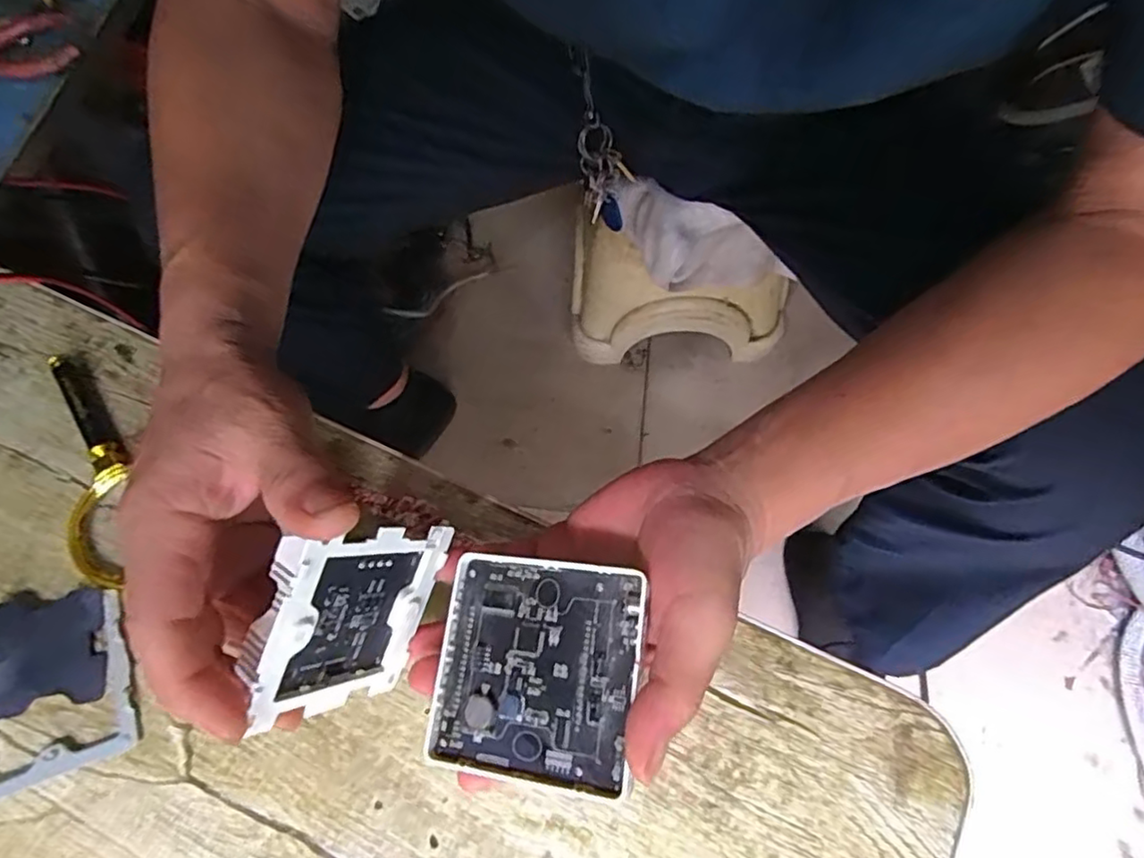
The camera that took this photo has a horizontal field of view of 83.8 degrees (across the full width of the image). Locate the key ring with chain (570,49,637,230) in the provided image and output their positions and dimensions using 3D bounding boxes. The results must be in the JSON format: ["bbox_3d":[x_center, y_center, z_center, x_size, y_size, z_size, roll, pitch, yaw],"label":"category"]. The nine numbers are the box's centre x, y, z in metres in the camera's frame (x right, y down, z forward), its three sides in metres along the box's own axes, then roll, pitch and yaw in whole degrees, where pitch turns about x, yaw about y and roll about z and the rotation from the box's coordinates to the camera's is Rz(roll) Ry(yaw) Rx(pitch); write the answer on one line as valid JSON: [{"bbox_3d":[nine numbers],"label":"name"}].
[{"bbox_3d":[0.025,-0.239,0.539,0.046,0.155,0.017,-27,51,-8],"label":"key ring with chain"}]

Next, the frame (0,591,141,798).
[{"bbox_3d":[-0.270,0.137,0.329,0.084,0.009,0.082,-19,72,-5],"label":"frame"}]

